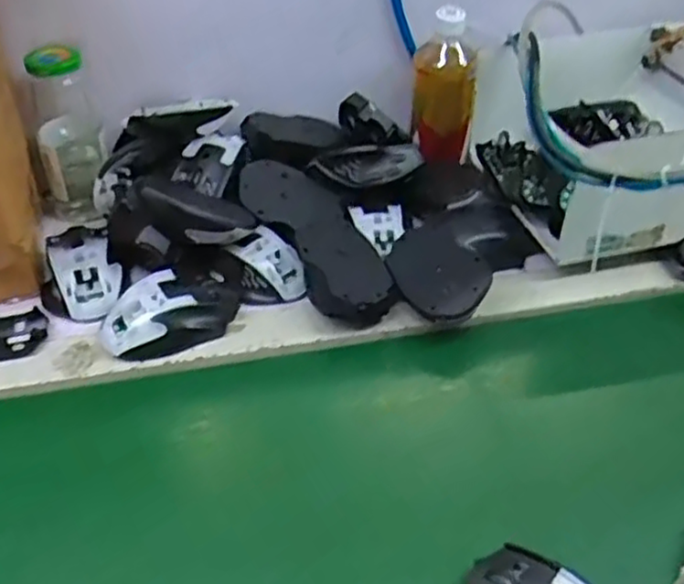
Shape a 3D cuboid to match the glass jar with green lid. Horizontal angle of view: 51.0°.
[{"bbox_3d":[-0.267,-0.155,0.703,0.059,0.172,0.058,-13,43,-18],"label":"glass jar with green lid"}]

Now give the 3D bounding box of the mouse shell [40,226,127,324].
[{"bbox_3d":[-0.233,-0.018,0.636,0.070,0.035,0.104,-17,44,-21],"label":"mouse shell"}]

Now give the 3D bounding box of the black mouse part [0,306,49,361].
[{"bbox_3d":[-0.280,0.034,0.597,0.063,0.012,0.049,-14,43,-18],"label":"black mouse part"}]

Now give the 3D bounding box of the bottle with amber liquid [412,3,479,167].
[{"bbox_3d":[0.108,-0.213,0.753,0.067,0.153,0.051,10,41,9],"label":"bottle with amber liquid"}]

